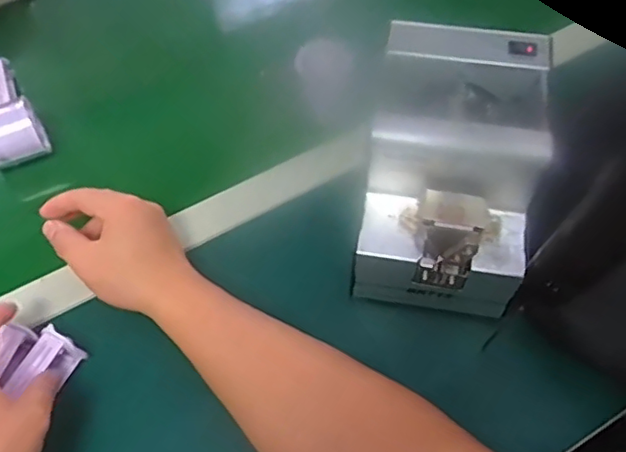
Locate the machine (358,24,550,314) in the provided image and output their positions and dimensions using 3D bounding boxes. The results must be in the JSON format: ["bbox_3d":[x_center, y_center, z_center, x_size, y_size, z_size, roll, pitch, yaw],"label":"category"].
[{"bbox_3d":[0.106,-0.038,0.469,0.126,0.145,0.184,9,57,7],"label":"machine"}]

